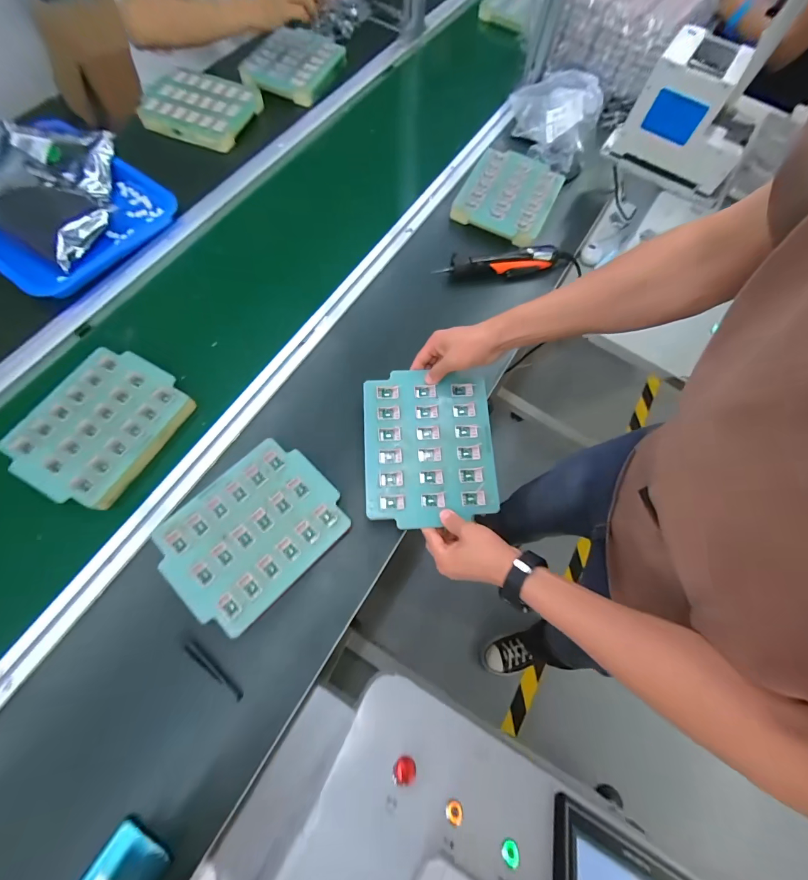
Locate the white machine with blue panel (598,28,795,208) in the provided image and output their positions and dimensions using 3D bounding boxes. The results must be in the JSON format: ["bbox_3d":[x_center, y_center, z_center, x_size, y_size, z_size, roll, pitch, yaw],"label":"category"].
[{"bbox_3d":[0.513,-0.577,0.650,0.218,0.155,0.141,27,71,9],"label":"white machine with blue panel"}]

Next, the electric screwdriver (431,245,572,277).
[{"bbox_3d":[0.191,-0.332,0.703,0.257,0.036,0.046,-8,69,-4],"label":"electric screwdriver"}]

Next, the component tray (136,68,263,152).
[{"bbox_3d":[-0.446,-0.727,0.811,0.222,0.046,0.176,12,69,4],"label":"component tray"}]

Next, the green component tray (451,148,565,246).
[{"bbox_3d":[0.221,-0.518,0.762,0.182,0.027,0.217,24,71,8],"label":"green component tray"}]

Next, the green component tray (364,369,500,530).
[{"bbox_3d":[0.035,0.006,0.518,0.176,0.009,0.215,-2,73,-2],"label":"green component tray"}]

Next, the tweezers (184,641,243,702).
[{"bbox_3d":[-0.241,0.293,0.468,0.097,0.017,0.013,35,73,12],"label":"tweezers"}]

